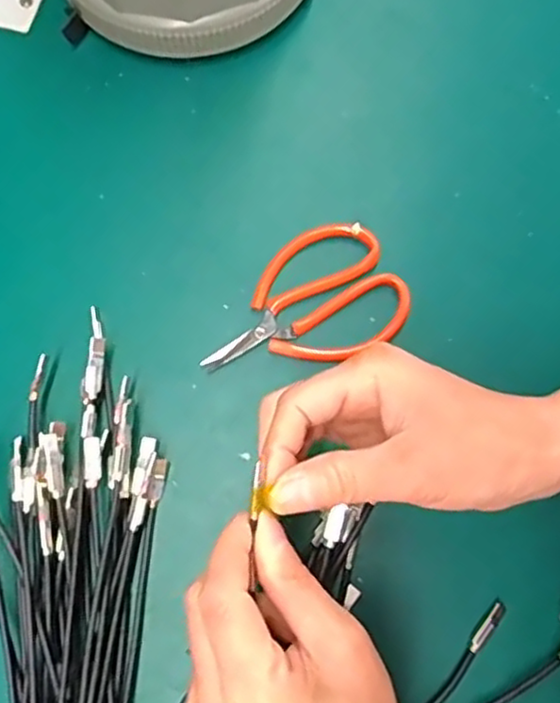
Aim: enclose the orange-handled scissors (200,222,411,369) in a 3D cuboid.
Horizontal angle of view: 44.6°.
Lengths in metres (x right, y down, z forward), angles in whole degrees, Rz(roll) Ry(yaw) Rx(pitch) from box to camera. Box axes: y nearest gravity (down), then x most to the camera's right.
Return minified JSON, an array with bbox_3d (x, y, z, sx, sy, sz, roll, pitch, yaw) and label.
[{"bbox_3d":[0.010,-0.025,0.379,0.114,0.013,0.070,-23,78,-4],"label":"orange-handled scissors"}]

